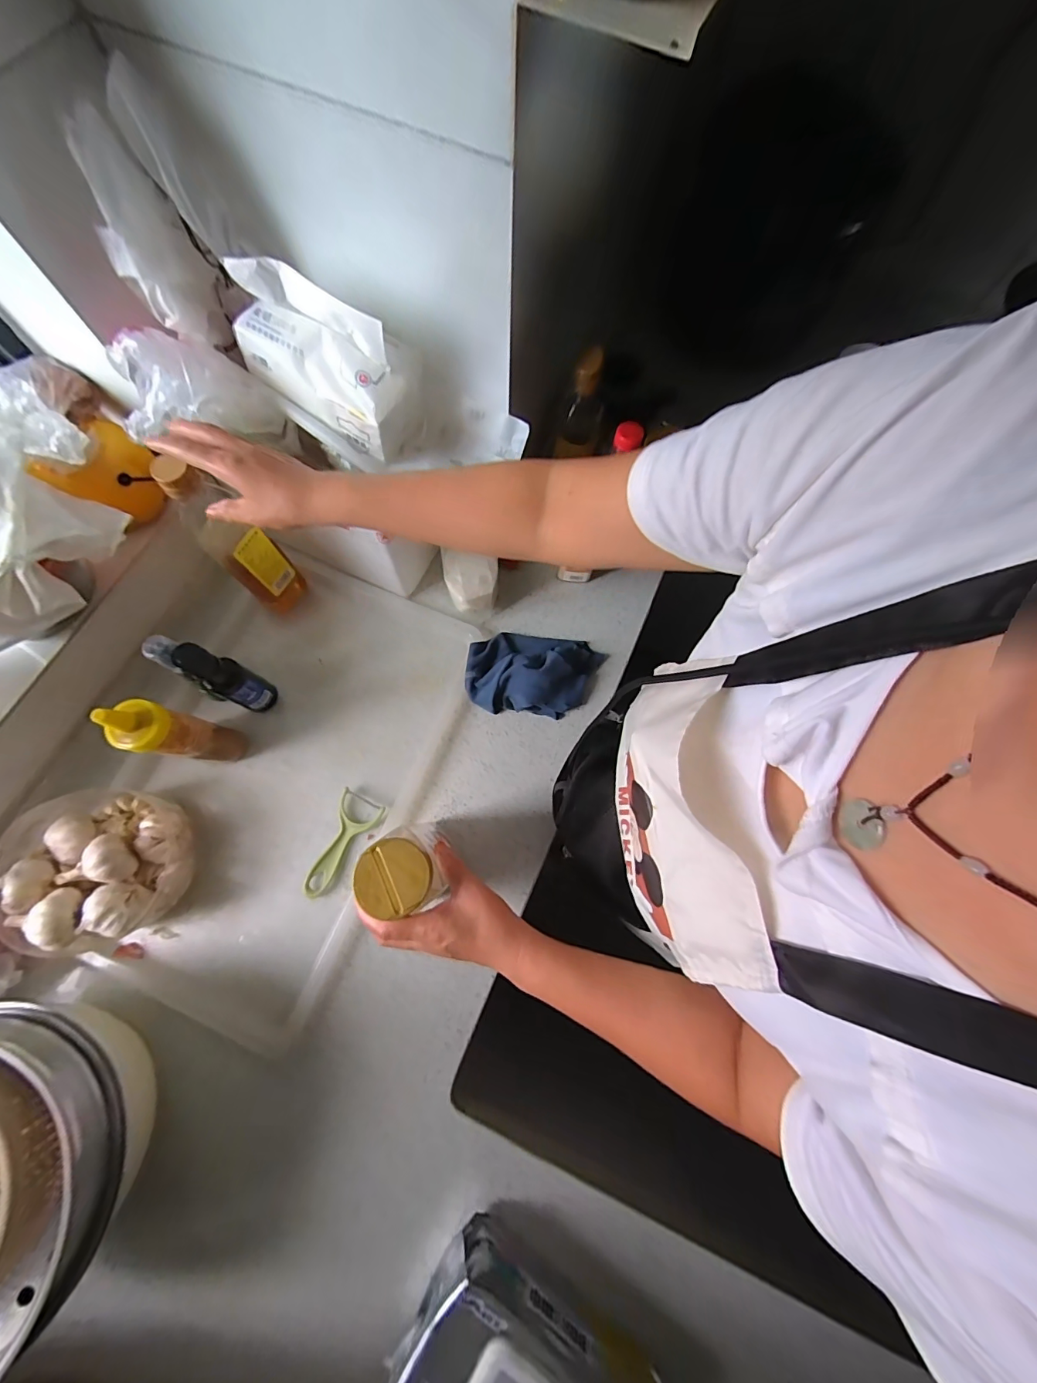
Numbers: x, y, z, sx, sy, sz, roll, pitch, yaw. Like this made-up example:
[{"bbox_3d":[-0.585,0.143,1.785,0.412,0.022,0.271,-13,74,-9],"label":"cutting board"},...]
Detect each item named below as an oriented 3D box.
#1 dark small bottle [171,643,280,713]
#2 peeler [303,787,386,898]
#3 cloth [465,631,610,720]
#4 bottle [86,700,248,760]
[{"bbox_3d":[-0.343,-0.013,0.540,0.045,0.156,0.044,26,74,6],"label":"dark small bottle"},{"bbox_3d":[-0.215,0.192,0.557,0.055,0.011,0.126,18,73,4],"label":"peeler"},{"bbox_3d":[0.023,-0.031,0.601,0.178,0.059,0.115,4,73,-1],"label":"cloth"},{"bbox_3d":[-0.373,0.051,0.508,0.049,0.183,0.054,9,73,1],"label":"bottle"}]

